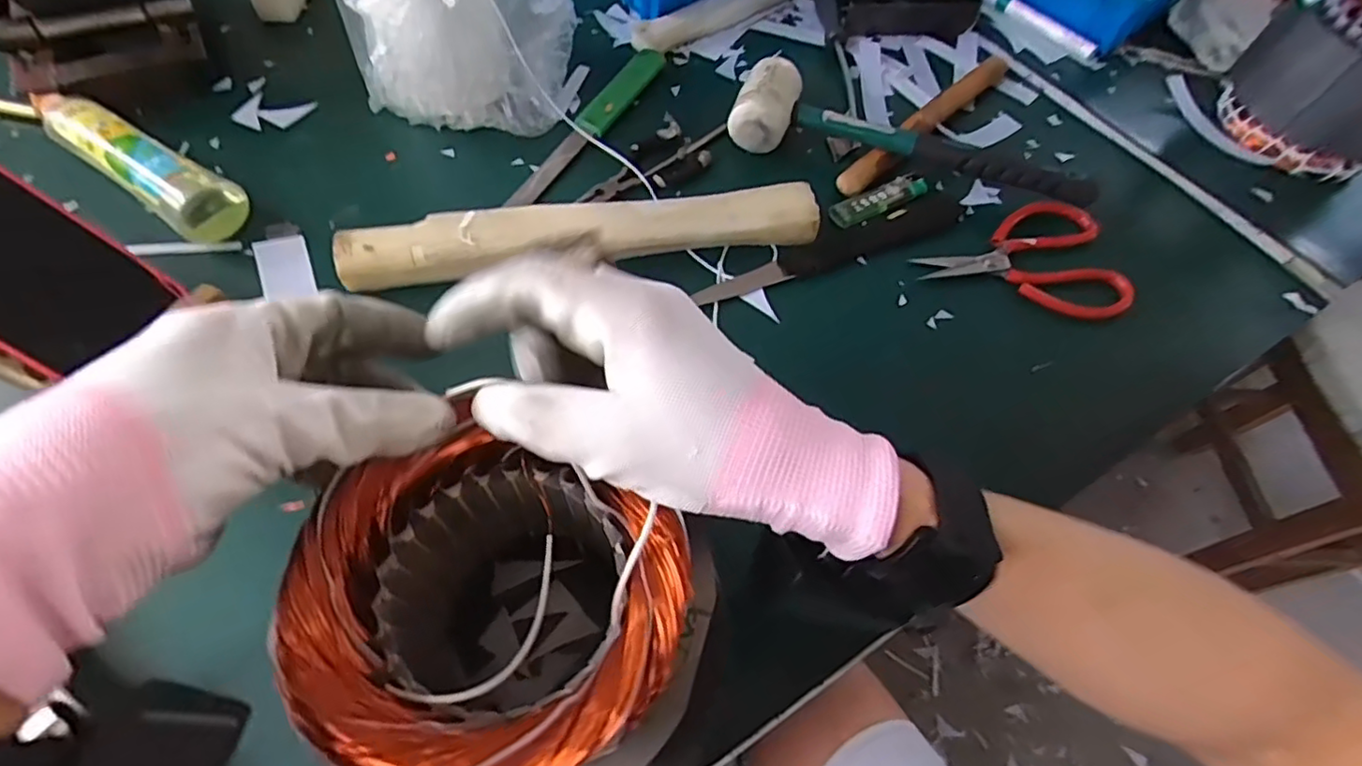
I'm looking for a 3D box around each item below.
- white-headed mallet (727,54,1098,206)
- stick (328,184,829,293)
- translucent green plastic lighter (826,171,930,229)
[{"bbox_3d":[0.189,-0.197,0.518,0.295,0.044,0.070,18,60,6],"label":"white-headed mallet"},{"bbox_3d":[-0.067,-0.105,0.452,0.333,0.035,0.046,-8,60,-9],"label":"stick"},{"bbox_3d":[0.159,-0.150,0.510,0.085,0.012,0.023,-24,64,-17],"label":"translucent green plastic lighter"}]

